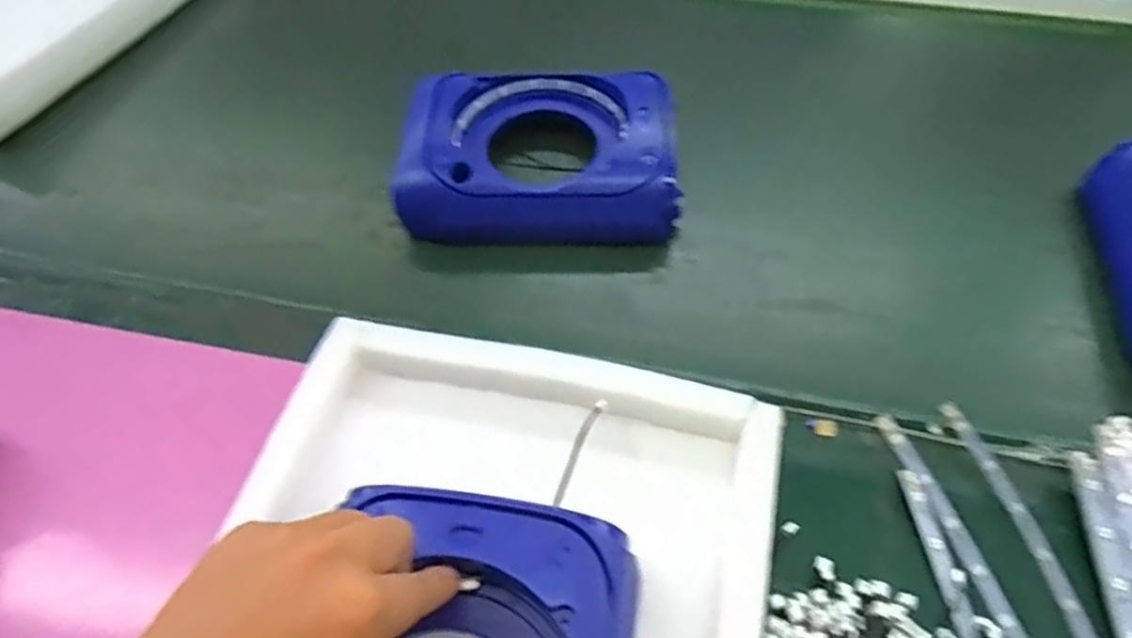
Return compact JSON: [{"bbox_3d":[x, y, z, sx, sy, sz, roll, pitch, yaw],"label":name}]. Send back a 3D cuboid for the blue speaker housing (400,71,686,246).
[{"bbox_3d":[-0.023,-0.143,0.616,0.217,0.078,0.167,0,54,1],"label":"blue speaker housing"}]

